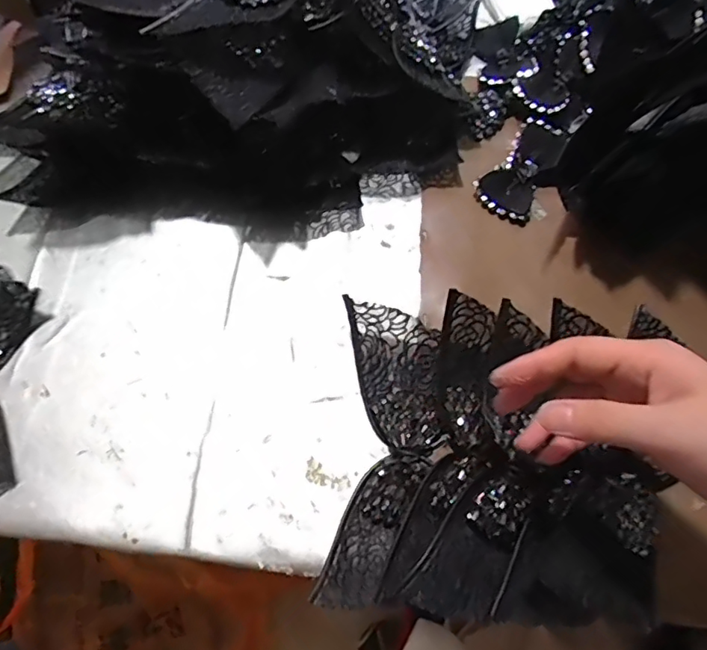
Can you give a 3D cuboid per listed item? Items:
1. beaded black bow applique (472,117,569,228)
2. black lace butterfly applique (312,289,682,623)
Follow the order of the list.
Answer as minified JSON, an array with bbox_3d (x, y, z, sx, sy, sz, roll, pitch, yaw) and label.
[{"bbox_3d":[0.151,-0.137,0.467,0.052,0.027,0.093,35,71,15],"label":"beaded black bow applique"},{"bbox_3d":[0.098,0.083,0.350,0.212,0.043,0.196,5,66,3],"label":"black lace butterfly applique"}]

